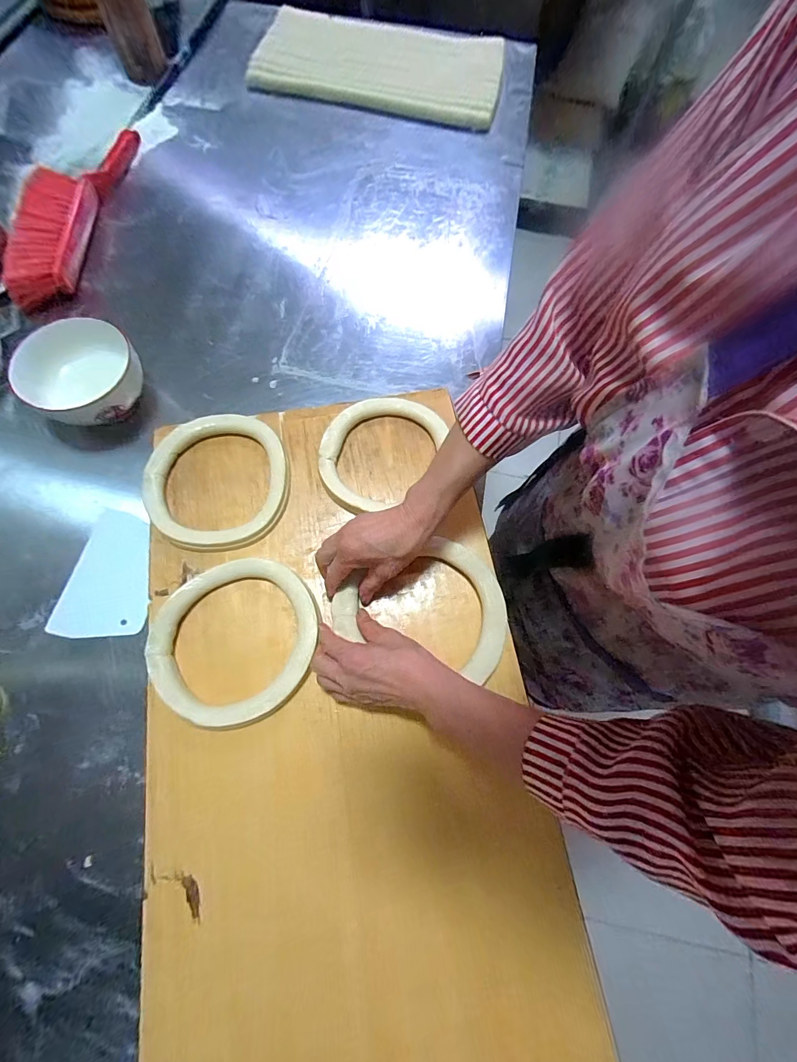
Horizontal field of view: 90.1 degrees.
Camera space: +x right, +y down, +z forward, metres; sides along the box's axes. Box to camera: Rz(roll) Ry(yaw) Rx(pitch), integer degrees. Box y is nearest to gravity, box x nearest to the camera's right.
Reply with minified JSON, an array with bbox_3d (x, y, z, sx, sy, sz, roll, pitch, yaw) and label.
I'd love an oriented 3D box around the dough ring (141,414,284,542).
[{"bbox_3d":[-0.223,-0.065,0.494,0.163,0.026,0.170,0,71,-1],"label":"dough ring"}]

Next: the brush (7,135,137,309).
[{"bbox_3d":[-0.513,-0.518,0.626,0.079,0.064,0.399,3,71,0],"label":"brush"}]

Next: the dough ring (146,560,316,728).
[{"bbox_3d":[-0.175,0.116,0.431,0.172,0.023,0.160,0,71,-1],"label":"dough ring"}]

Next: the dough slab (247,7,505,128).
[{"bbox_3d":[-0.038,-0.926,0.778,0.474,0.030,0.252,10,71,2],"label":"dough slab"}]

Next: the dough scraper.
[{"bbox_3d":[-0.337,0.047,0.460,0.096,0.008,0.144,-4,71,-3],"label":"dough scraper"}]

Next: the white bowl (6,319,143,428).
[{"bbox_3d":[-0.381,-0.182,0.496,0.120,0.080,0.131,0,71,-1],"label":"white bowl"}]

